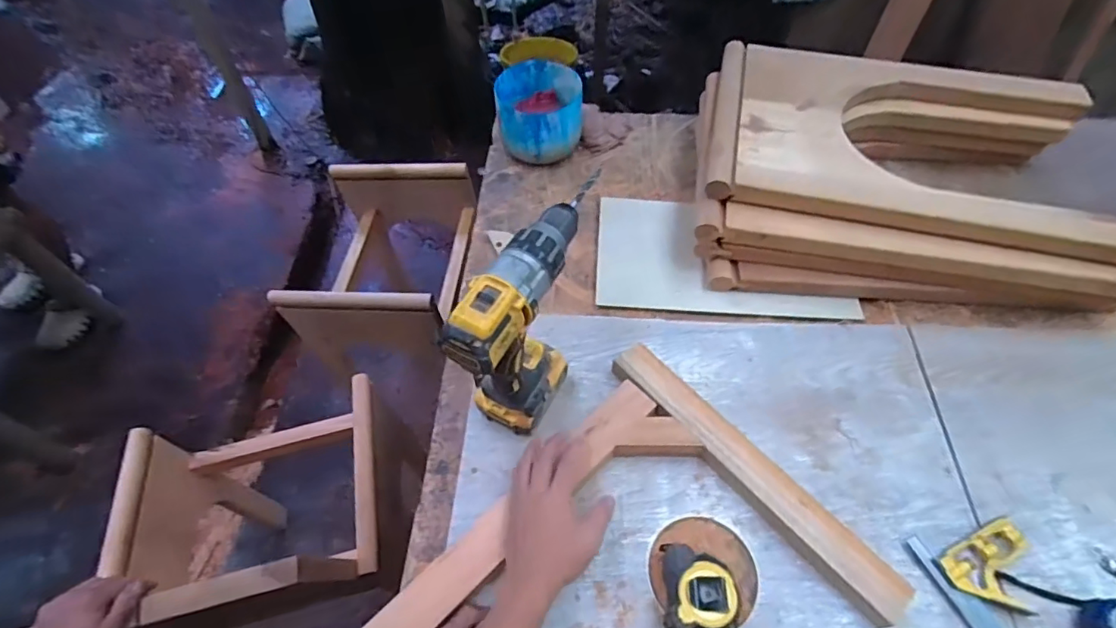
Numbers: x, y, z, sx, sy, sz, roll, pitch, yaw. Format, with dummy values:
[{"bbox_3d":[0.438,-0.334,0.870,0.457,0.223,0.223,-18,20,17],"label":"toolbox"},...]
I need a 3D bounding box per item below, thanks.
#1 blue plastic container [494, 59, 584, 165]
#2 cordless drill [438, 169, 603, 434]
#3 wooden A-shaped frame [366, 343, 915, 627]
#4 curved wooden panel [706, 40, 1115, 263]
[{"bbox_3d":[-0.035,-0.366,0.987,0.156,0.101,0.179,0,55,1],"label":"blue plastic container"},{"bbox_3d":[-0.030,0.025,0.620,0.070,0.262,0.212,25,59,17],"label":"cordless drill"},{"bbox_3d":[0.070,0.283,0.574,0.466,0.025,0.390,-33,62,-22],"label":"wooden A-shaped frame"},{"bbox_3d":[0.544,-0.274,0.857,0.580,0.070,0.392,11,56,9],"label":"curved wooden panel"}]

